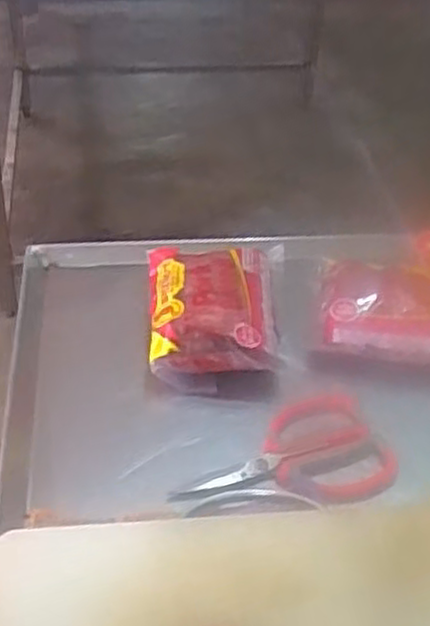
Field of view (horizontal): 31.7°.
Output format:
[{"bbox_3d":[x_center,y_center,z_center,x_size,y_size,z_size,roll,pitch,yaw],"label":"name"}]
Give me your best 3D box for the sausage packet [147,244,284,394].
[{"bbox_3d":[0.002,-0.007,0.593,0.108,0.044,0.147,0,40,-3],"label":"sausage packet"}]

